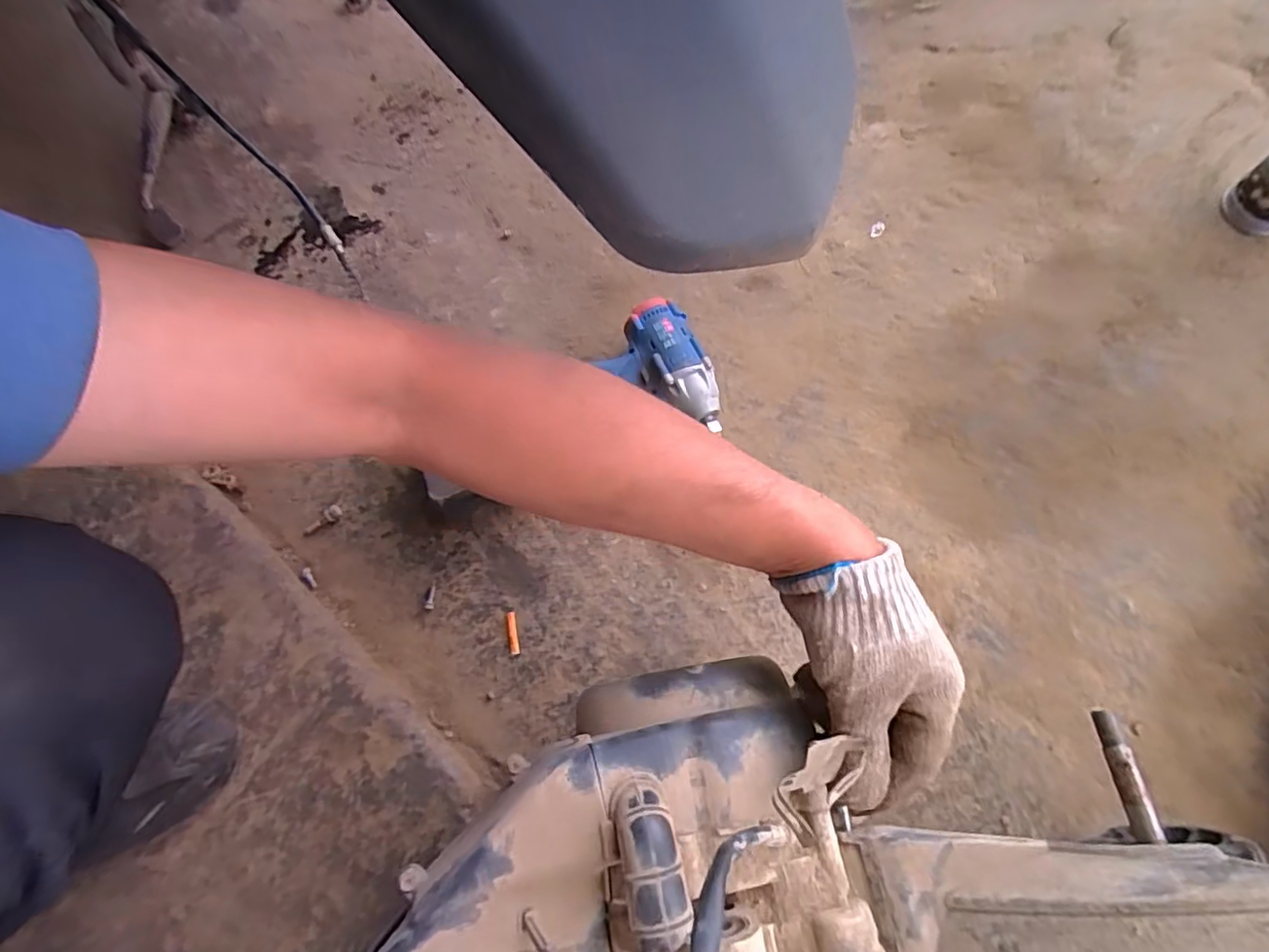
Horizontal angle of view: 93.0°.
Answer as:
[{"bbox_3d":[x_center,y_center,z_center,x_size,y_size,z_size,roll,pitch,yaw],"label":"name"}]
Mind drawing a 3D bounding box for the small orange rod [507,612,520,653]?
[{"bbox_3d":[-0.112,0.144,0.551,0.009,0.004,0.038,-11,72,-2],"label":"small orange rod"}]

